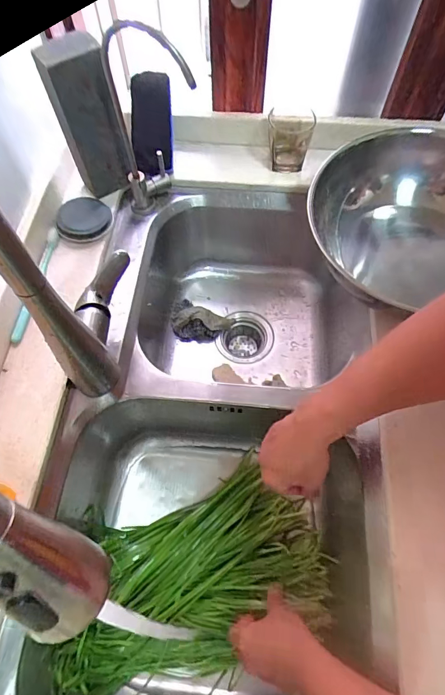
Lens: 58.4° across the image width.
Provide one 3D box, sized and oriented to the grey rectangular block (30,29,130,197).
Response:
[{"bbox_3d":[-0.187,-0.315,0.559,0.080,0.206,0.038,-16,65,-7],"label":"grey rectangular block"}]

